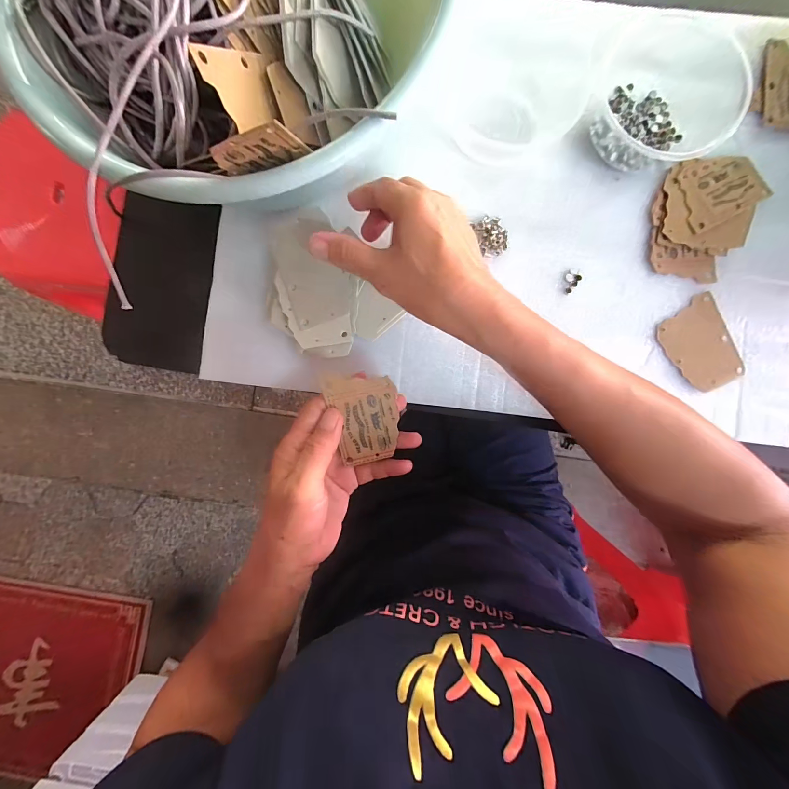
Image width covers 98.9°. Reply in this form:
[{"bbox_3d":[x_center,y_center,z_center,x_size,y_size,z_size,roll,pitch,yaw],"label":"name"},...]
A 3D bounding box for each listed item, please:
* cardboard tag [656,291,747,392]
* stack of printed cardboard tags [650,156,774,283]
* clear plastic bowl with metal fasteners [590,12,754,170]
[{"bbox_3d":[0.265,-0.042,0.292,0.055,0.006,0.075,-28,88,4],"label":"cardboard tag"},{"bbox_3d":[0.266,-0.156,0.291,0.082,0.010,0.117,29,89,1],"label":"stack of printed cardboard tags"},{"bbox_3d":[0.227,-0.251,0.279,0.109,0.030,0.116,0,89,0],"label":"clear plastic bowl with metal fasteners"}]

